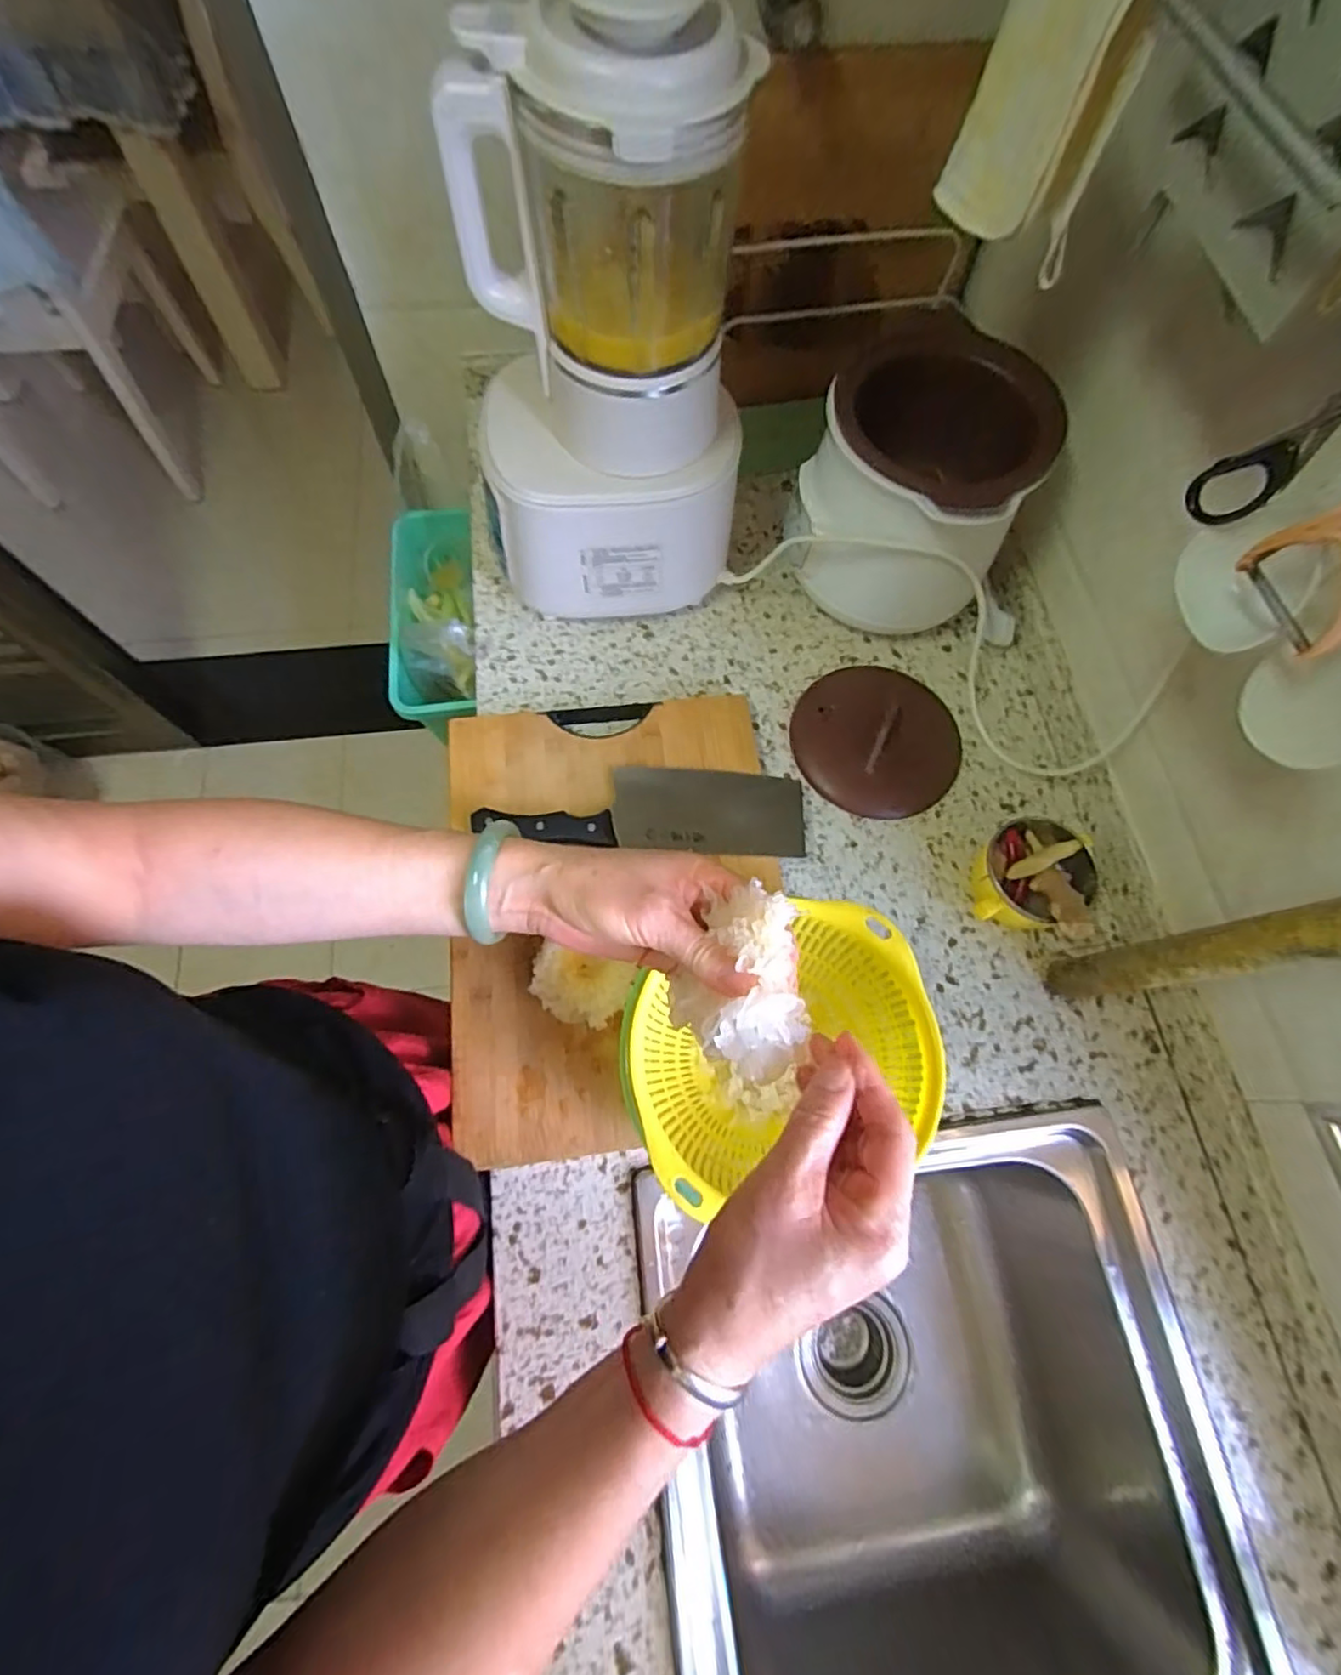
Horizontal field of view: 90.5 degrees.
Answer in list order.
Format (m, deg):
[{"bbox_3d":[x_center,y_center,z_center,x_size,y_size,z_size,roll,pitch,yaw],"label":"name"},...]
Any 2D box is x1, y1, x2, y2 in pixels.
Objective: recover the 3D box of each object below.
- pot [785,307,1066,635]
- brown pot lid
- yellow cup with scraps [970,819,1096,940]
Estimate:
[{"bbox_3d":[0.228,-0.332,0.645,0.190,0.190,0.188,1,69,-2],"label":"pot"},{"bbox_3d":[0.212,-0.107,0.661,0.174,0.041,0.161,1,69,-2],"label":"brown pot lid"},{"bbox_3d":[0.328,0.033,0.601,0.111,0.062,0.101,1,69,-2],"label":"yellow cup with scraps"}]

